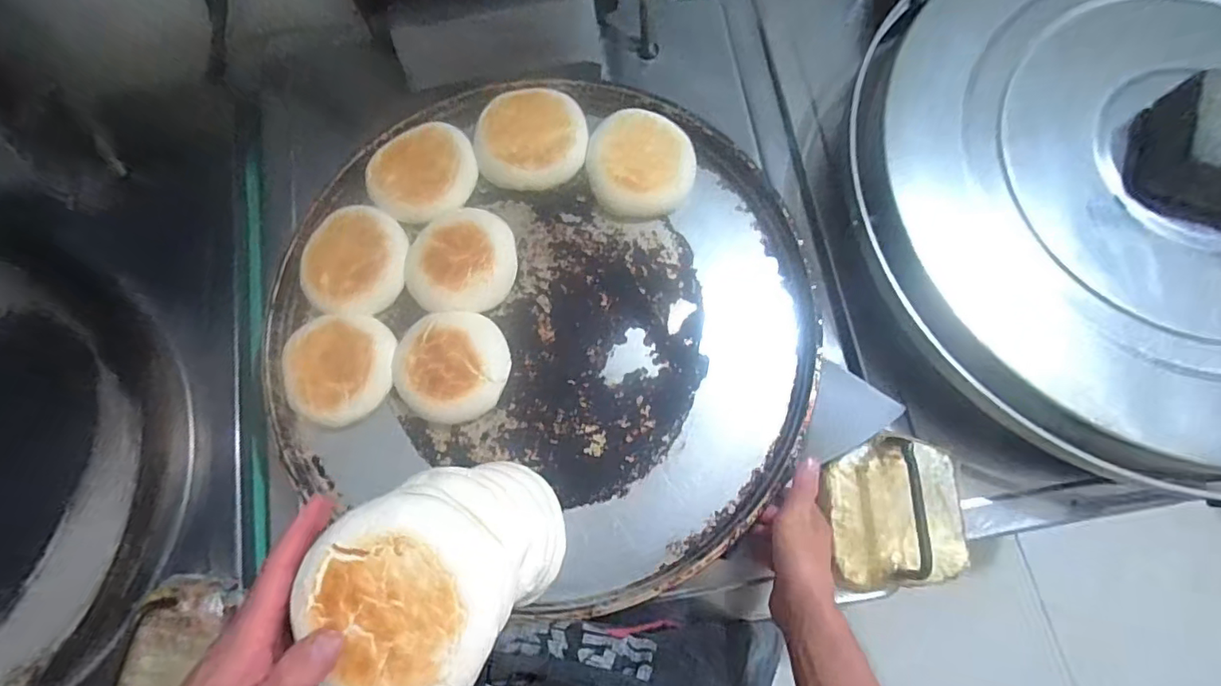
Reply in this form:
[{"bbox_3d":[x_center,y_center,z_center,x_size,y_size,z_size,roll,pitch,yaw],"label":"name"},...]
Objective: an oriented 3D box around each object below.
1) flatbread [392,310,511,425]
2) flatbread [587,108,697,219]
[{"bbox_3d":[-0.161,0.024,0.560,0.112,0.044,0.106,0,76,1],"label":"flatbread"},{"bbox_3d":[0.031,-0.190,0.588,0.111,0.030,0.108,4,105,-7],"label":"flatbread"}]

